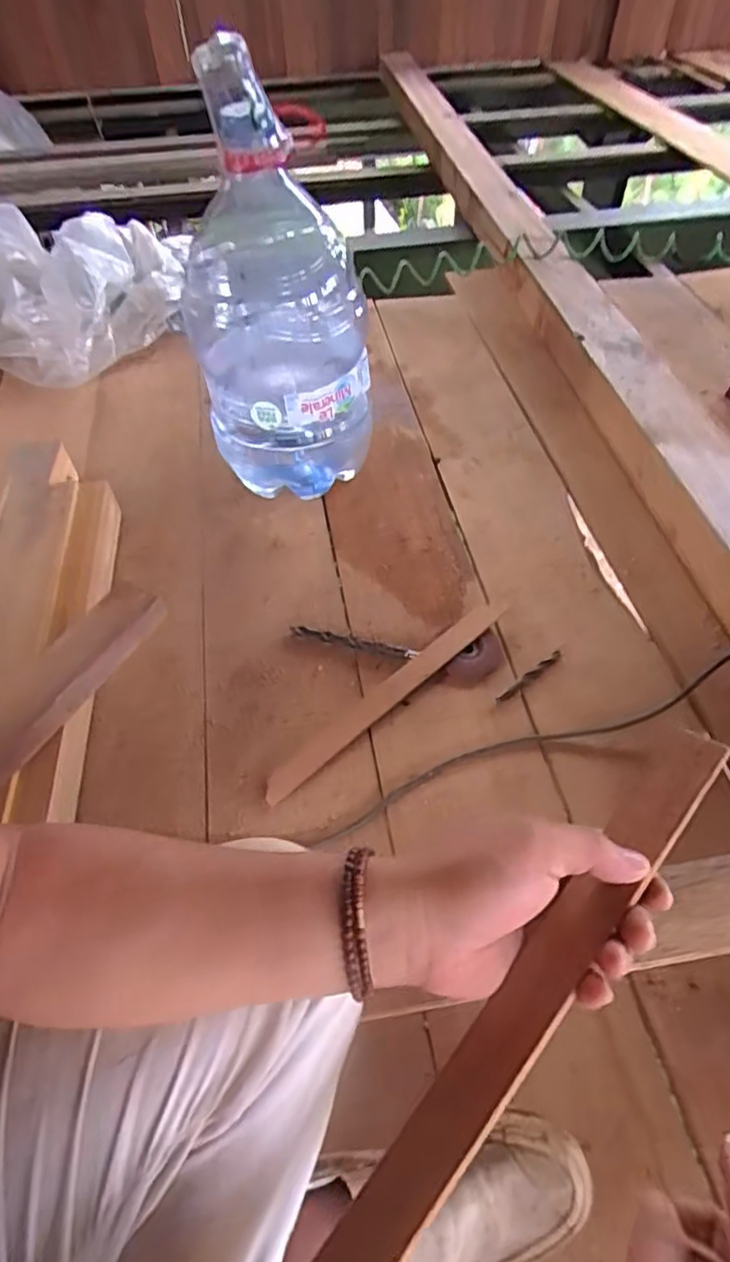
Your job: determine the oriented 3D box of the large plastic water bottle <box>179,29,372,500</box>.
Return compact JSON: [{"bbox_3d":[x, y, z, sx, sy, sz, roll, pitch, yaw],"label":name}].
[{"bbox_3d":[-0.117,-0.427,0.837,0.223,0.493,0.218,-10,52,-6],"label":"large plastic water bottle"}]

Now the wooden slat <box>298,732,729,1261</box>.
[{"bbox_3d":[0.055,0.200,0.290,0.385,0.005,0.035,-48,40,-14],"label":"wooden slat"}]

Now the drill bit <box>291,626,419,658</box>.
[{"bbox_3d":[-0.014,0.013,0.810,0.165,0.013,0.017,11,53,11],"label":"drill bit"}]

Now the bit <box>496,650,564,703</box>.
[{"bbox_3d":[0.207,0.058,0.780,0.115,0.006,0.013,-33,59,-23],"label":"bit"}]

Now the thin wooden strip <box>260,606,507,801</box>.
[{"bbox_3d":[0.031,0.076,0.763,0.375,0.006,0.034,-37,68,-22],"label":"thin wooden strip"}]

